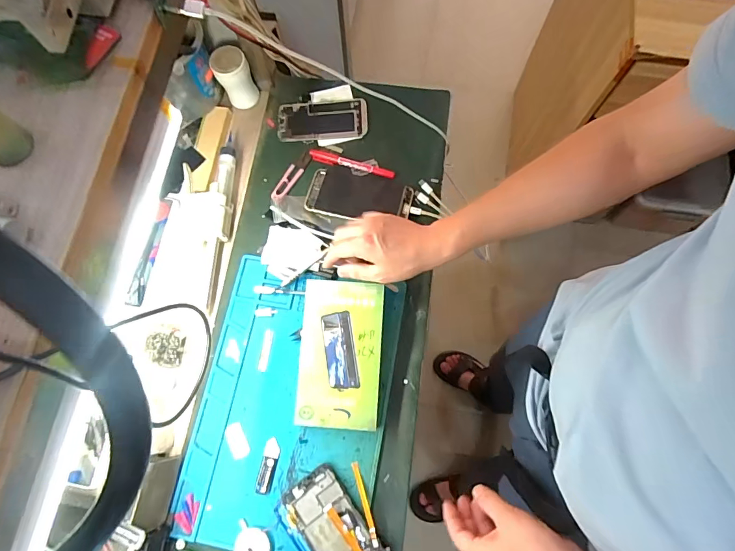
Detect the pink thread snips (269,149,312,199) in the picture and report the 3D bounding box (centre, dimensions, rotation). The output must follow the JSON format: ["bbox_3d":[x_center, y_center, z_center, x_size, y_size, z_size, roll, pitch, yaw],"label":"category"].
[{"bbox_3d":[-0.121,-0.158,0.638,0.022,0.008,0.096,30,76,9],"label":"pink thread snips"}]

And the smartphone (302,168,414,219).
[{"bbox_3d":[-0.012,-0.124,0.622,0.156,0.013,0.077,9,74,3],"label":"smartphone"}]

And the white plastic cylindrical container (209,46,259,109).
[{"bbox_3d":[-0.212,-0.315,0.649,0.055,0.082,0.054,-27,75,-7],"label":"white plastic cylindrical container"}]

